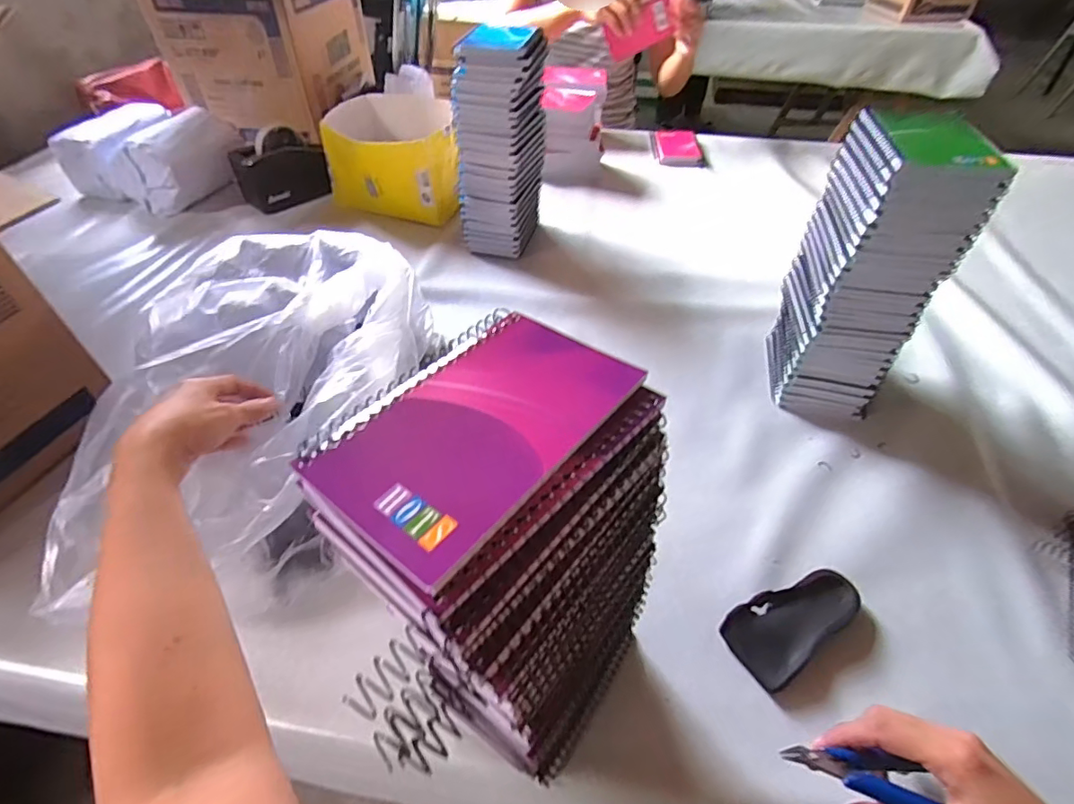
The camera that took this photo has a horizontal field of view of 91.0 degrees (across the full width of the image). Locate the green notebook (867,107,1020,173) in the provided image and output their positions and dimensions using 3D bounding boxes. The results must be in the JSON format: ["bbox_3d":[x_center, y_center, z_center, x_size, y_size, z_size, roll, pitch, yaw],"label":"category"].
[{"bbox_3d":[0.340,-0.226,0.452,0.077,0.019,0.112,7,47,7],"label":"green notebook"}]

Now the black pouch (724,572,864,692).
[{"bbox_3d":[0.213,0.177,0.438,0.119,0.016,0.058,-26,51,-22],"label":"black pouch"}]

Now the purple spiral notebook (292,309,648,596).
[{"bbox_3d":[-0.026,0.005,0.220,0.088,0.005,0.129,31,54,27],"label":"purple spiral notebook"}]

